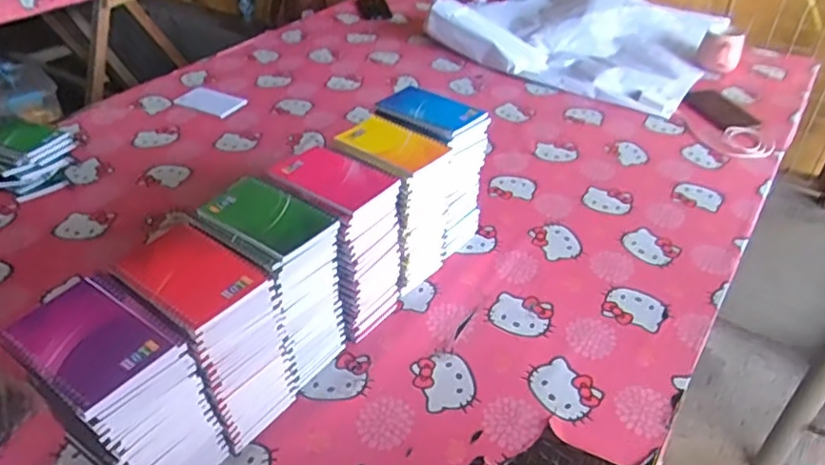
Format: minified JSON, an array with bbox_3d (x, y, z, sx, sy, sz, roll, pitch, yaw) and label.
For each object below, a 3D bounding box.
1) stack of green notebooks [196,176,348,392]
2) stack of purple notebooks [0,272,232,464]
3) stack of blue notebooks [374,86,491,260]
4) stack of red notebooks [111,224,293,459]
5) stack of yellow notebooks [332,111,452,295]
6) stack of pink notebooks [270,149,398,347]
[{"bbox_3d":[-0.151,0.066,0.694,0.129,0.217,0.104,29,46,31],"label":"stack of green notebooks"},{"bbox_3d":[-0.261,0.162,0.564,0.124,0.212,0.100,24,44,26],"label":"stack of purple notebooks"},{"bbox_3d":[0.025,-0.083,0.884,0.099,0.224,0.147,-31,48,-34],"label":"stack of blue notebooks"},{"bbox_3d":[-0.198,0.114,0.627,0.123,0.217,0.098,26,44,28],"label":"stack of red notebooks"},{"bbox_3d":[-0.030,-0.027,0.815,0.128,0.214,0.107,26,44,28],"label":"stack of yellow notebooks"},{"bbox_3d":[-0.088,0.017,0.755,0.127,0.219,0.097,27,45,29],"label":"stack of pink notebooks"}]

